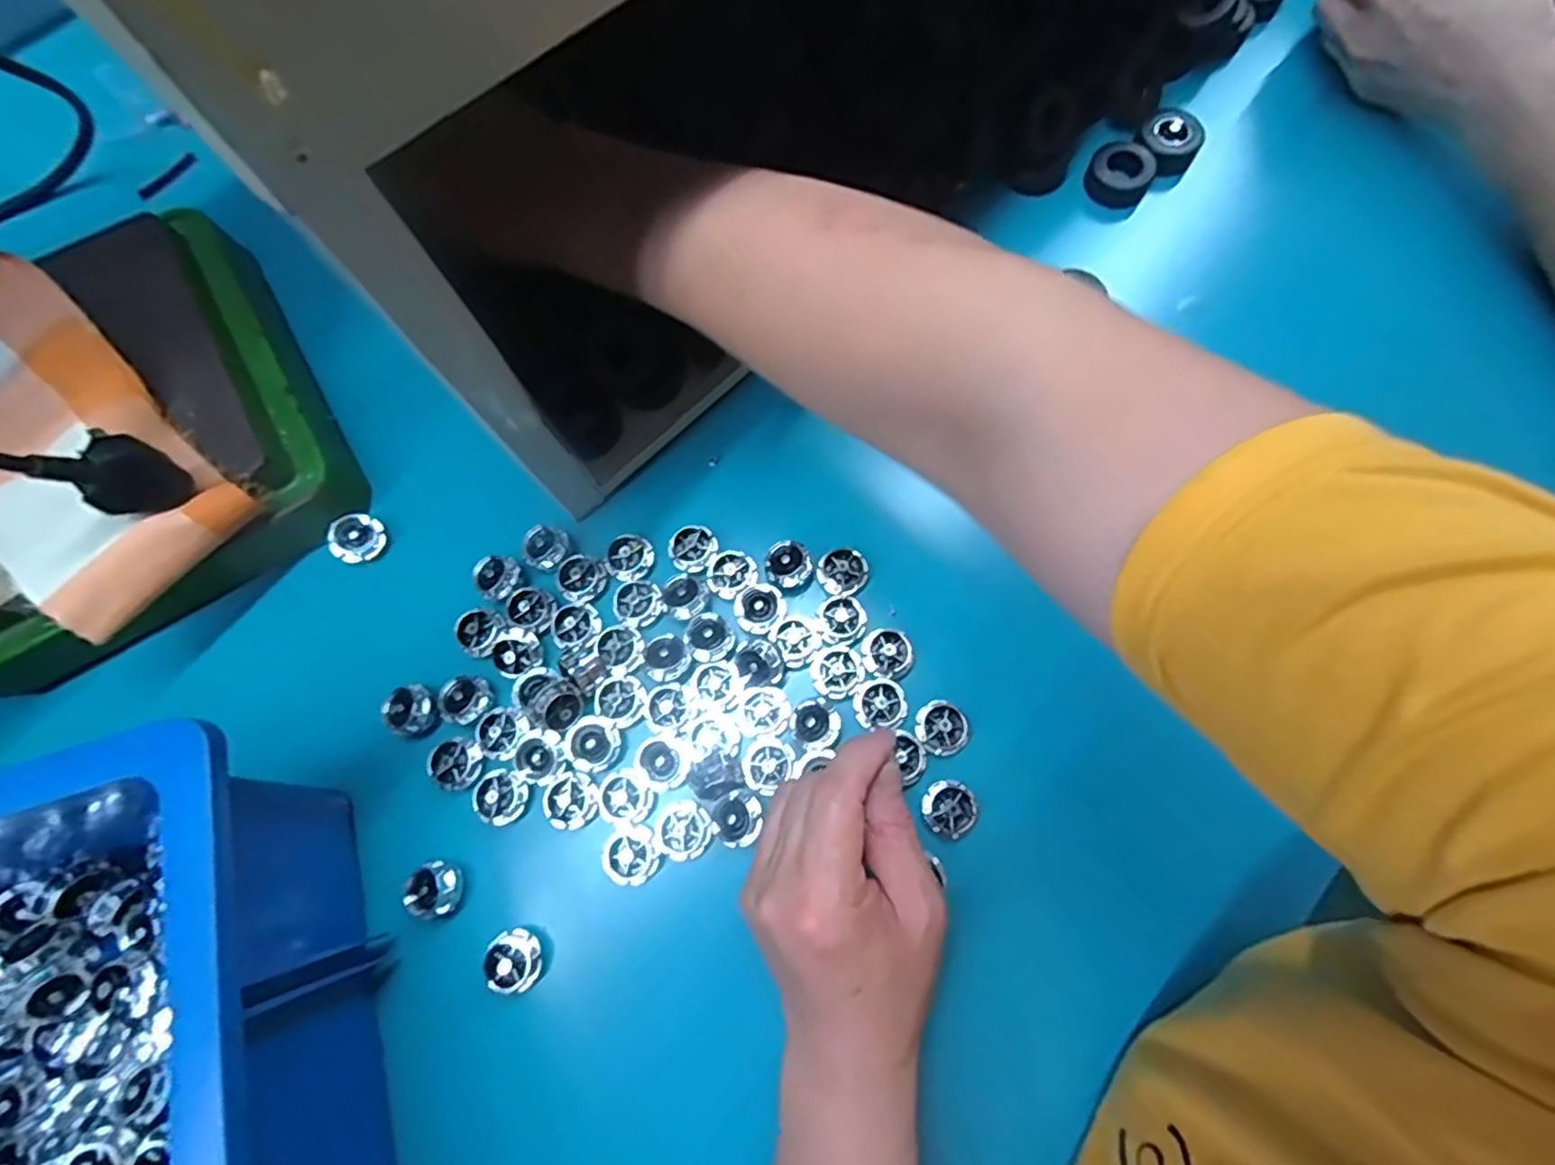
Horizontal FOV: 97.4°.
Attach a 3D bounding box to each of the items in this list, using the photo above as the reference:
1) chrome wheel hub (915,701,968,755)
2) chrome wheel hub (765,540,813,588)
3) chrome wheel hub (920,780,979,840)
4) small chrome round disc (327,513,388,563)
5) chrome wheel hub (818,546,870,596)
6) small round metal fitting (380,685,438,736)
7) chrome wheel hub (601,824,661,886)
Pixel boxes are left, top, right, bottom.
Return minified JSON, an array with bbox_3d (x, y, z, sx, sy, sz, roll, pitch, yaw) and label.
[{"bbox_3d":[0.079,0.069,0.324,0.024,0.006,0.025,0,75,1],"label":"chrome wheel hub"},{"bbox_3d":[0.006,-0.010,0.350,0.023,0.008,0.022,0,75,1],"label":"chrome wheel hub"},{"bbox_3d":[0.080,0.105,0.315,0.024,0.005,0.026,0,75,1],"label":"chrome wheel hub"},{"bbox_3d":[-0.221,-0.023,0.360,0.022,0.015,0.026,26,77,7],"label":"small chrome round disc"},{"bbox_3d":[0.034,-0.006,0.353,0.026,0.004,0.024,-37,78,-9],"label":"chrome wheel hub"},{"bbox_3d":[-0.182,0.063,0.337,0.024,0.007,0.023,0,75,1],"label":"small round metal fitting"},{"bbox_3d":[-0.068,0.127,0.316,0.025,0.005,0.025,0,75,1],"label":"chrome wheel hub"}]

